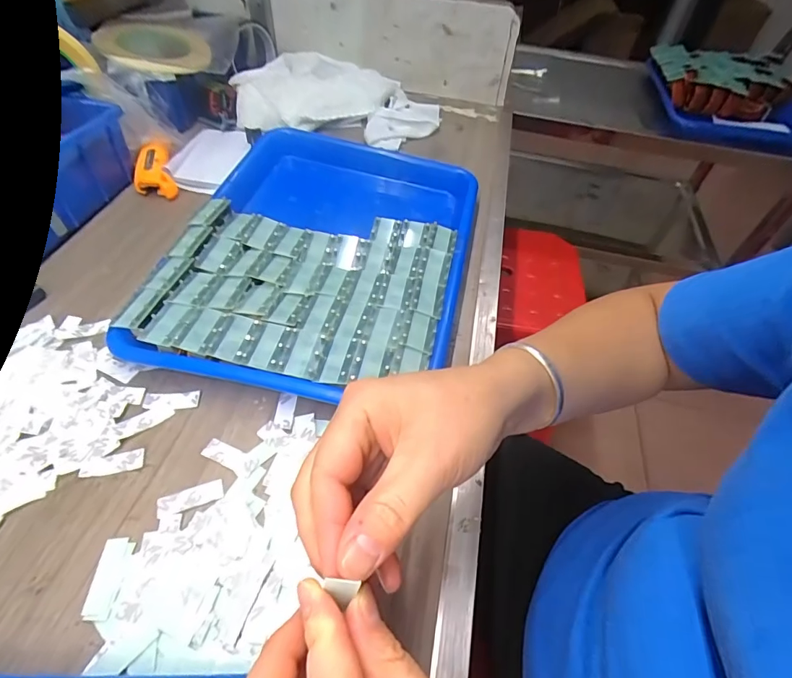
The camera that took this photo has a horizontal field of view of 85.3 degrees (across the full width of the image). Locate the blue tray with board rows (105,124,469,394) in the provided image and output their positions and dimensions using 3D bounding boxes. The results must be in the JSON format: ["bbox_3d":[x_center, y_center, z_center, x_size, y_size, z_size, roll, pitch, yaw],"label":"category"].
[{"bbox_3d":[-0.061,-0.089,0.400,0.252,0.045,0.329,11,51,5],"label":"blue tray with board rows"}]

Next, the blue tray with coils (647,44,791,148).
[{"bbox_3d":[0.641,-0.481,0.835,0.274,0.056,0.334,12,51,6],"label":"blue tray with coils"}]

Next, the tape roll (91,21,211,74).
[{"bbox_3d":[-0.283,-0.343,0.503,0.119,0.019,0.118,-14,53,-15],"label":"tape roll"}]

